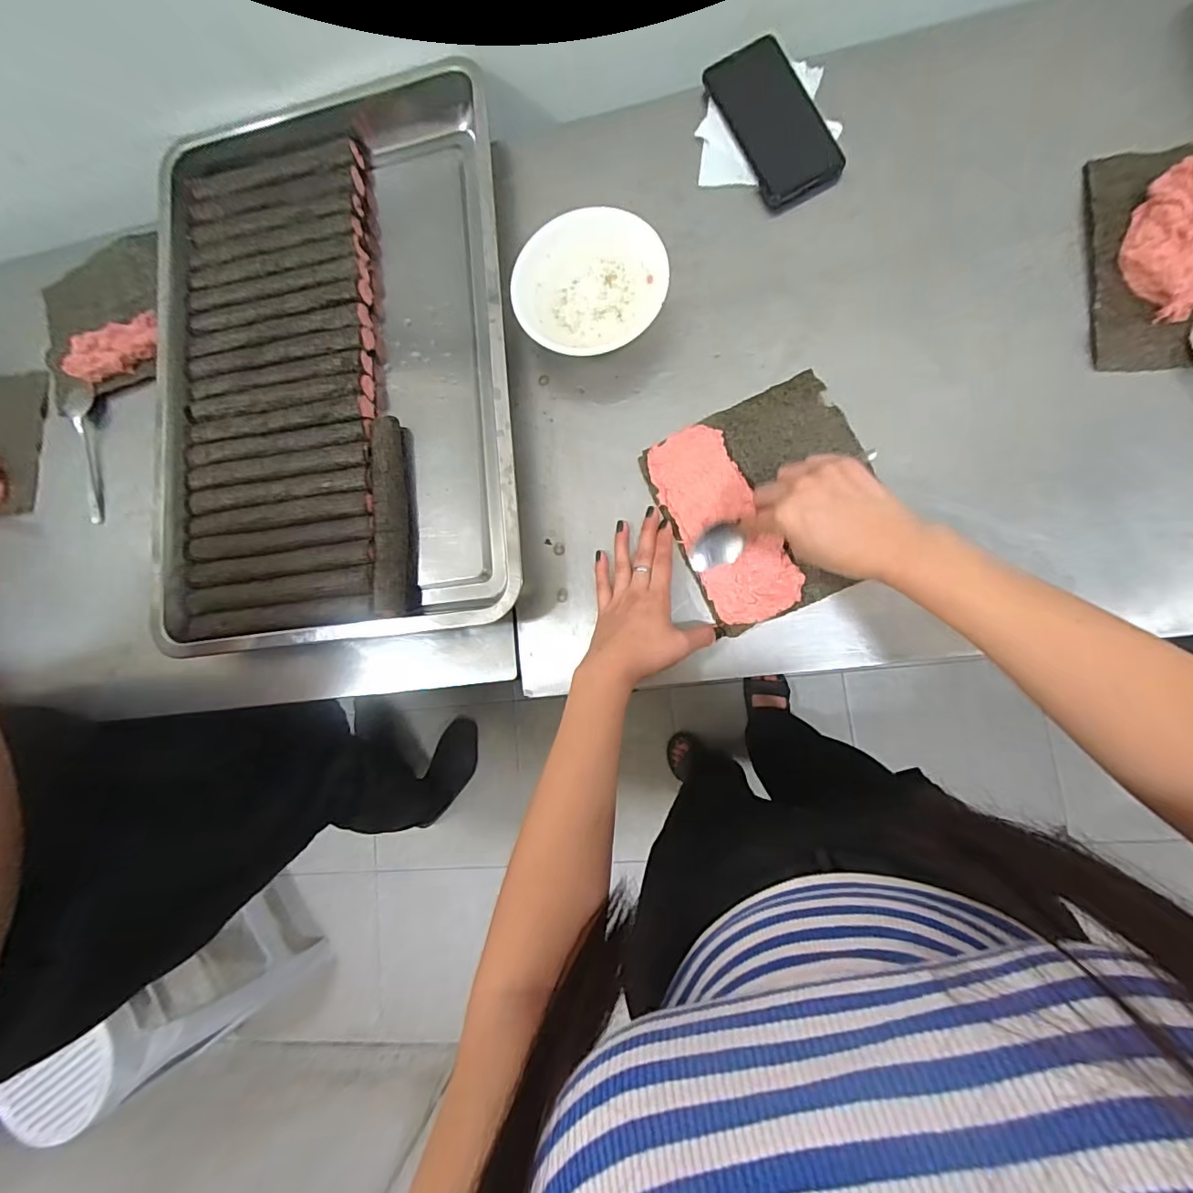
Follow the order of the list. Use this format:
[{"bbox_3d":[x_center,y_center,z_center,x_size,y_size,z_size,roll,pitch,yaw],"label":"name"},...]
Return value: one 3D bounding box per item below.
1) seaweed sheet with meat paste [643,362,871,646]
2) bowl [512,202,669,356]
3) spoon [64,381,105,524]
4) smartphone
[{"bbox_3d":[0.158,-0.086,0.471,0.176,0.015,0.193,-25,82,4],"label":"seaweed sheet with meat paste"},{"bbox_3d":[-0.005,-0.295,0.505,0.147,0.043,0.139,-35,82,3],"label":"bowl"},{"bbox_3d":[-0.581,-0.172,0.595,0.030,0.019,0.180,-22,82,4],"label":"spoon"},{"bbox_3d":[0.174,-0.461,0.502,0.076,0.016,0.162,-25,82,4],"label":"smartphone"}]

